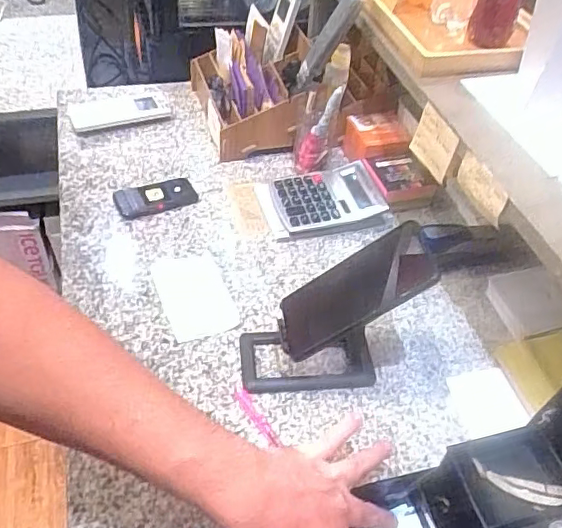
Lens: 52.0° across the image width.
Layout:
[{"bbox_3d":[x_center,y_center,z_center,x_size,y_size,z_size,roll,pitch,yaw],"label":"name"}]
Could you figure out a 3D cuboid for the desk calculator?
[{"bbox_3d":[0.052,-0.085,0.761,0.147,0.036,0.098,-6,48,-12],"label":"desk calculator"}]

